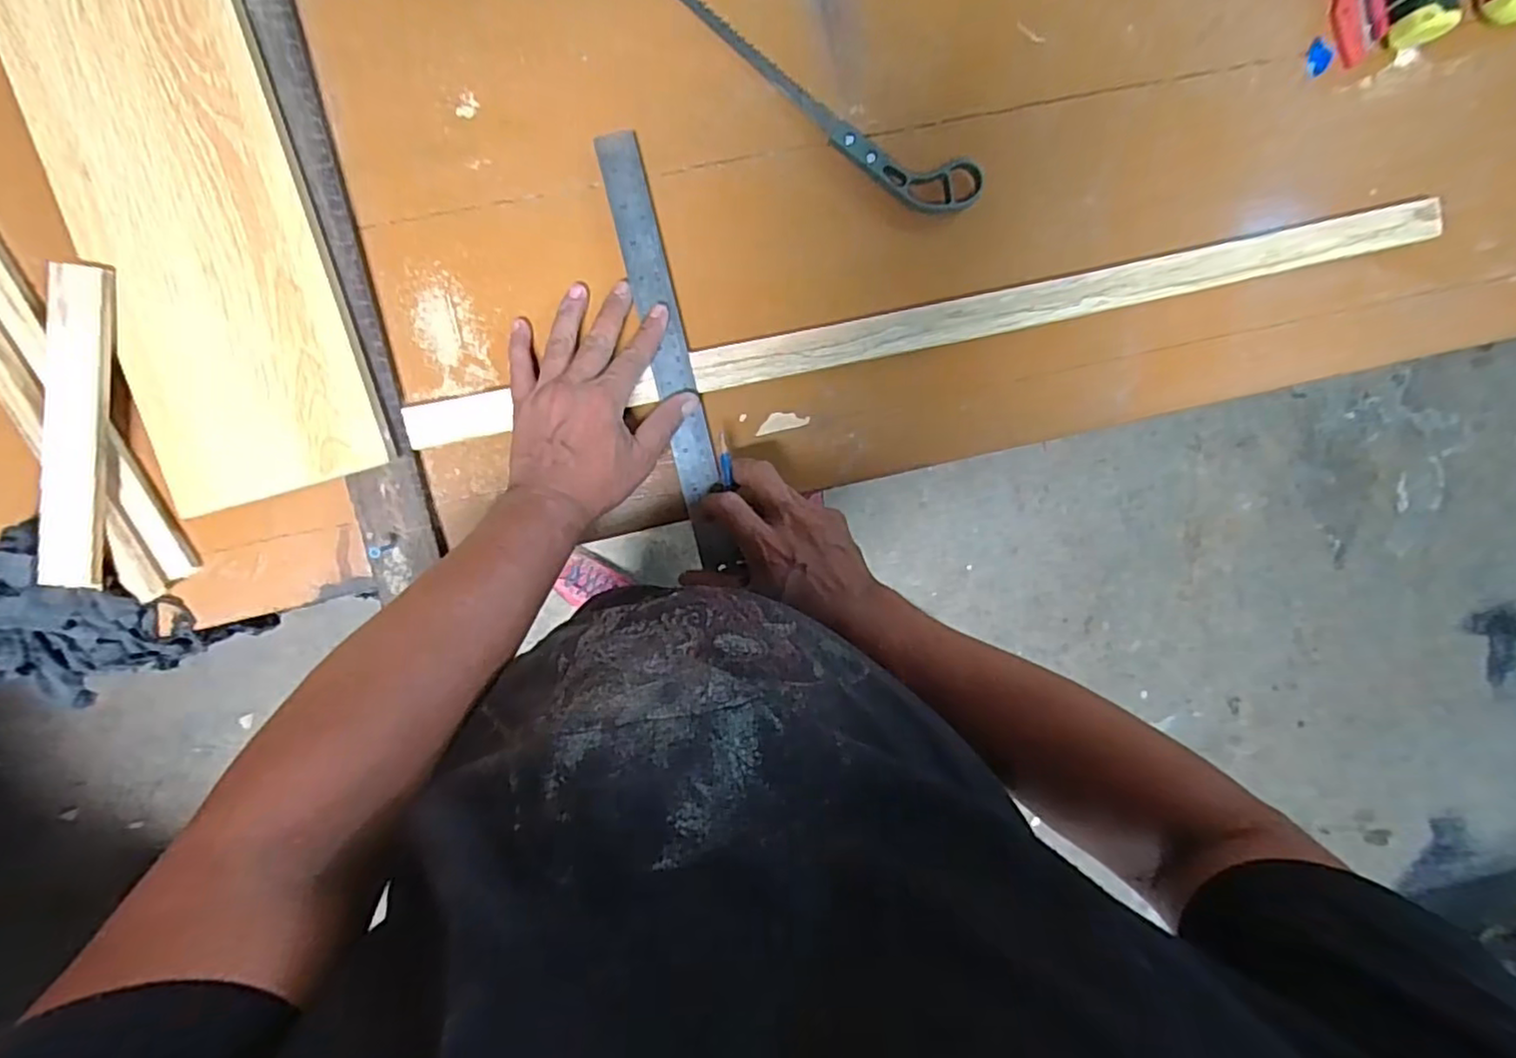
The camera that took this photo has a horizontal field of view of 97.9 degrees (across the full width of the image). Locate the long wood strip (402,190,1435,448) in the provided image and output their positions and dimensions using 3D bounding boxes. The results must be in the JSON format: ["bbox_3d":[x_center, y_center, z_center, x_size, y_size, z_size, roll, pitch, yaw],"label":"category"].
[{"bbox_3d":[0.131,-0.155,0.497,0.779,0.011,0.031,-12,98,-2],"label":"long wood strip"}]

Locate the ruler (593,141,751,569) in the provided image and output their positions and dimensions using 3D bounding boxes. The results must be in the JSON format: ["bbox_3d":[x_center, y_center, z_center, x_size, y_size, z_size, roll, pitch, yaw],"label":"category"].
[{"bbox_3d":[-0.062,-0.124,0.484,0.032,0.007,0.310,-14,98,-8],"label":"ruler"}]

